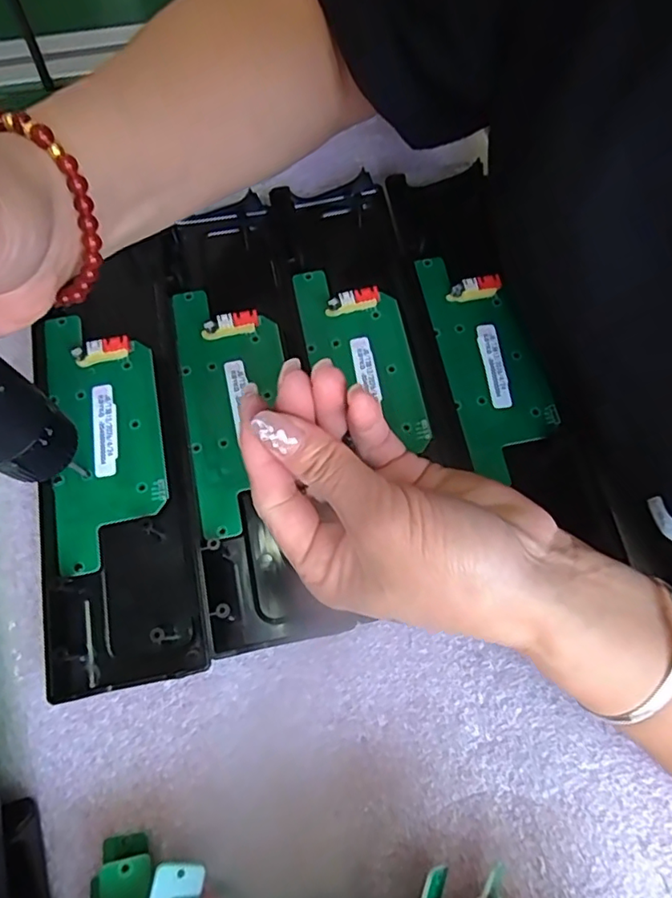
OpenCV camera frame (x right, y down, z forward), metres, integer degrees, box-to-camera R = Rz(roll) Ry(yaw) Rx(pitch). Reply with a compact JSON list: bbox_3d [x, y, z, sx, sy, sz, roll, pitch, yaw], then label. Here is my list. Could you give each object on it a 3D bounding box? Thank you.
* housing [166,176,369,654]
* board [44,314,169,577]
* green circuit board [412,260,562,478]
[{"bbox_3d":[-0.049,-0.028,0.285,0.064,0.024,0.244,-12,74,-4],"label":"housing"},{"bbox_3d":[-0.117,-0.008,0.284,0.053,0.008,0.130,-11,74,-4],"label":"board"},{"bbox_3d":[0.082,-0.051,0.300,0.050,0.005,0.127,-11,74,-4],"label":"green circuit board"}]

